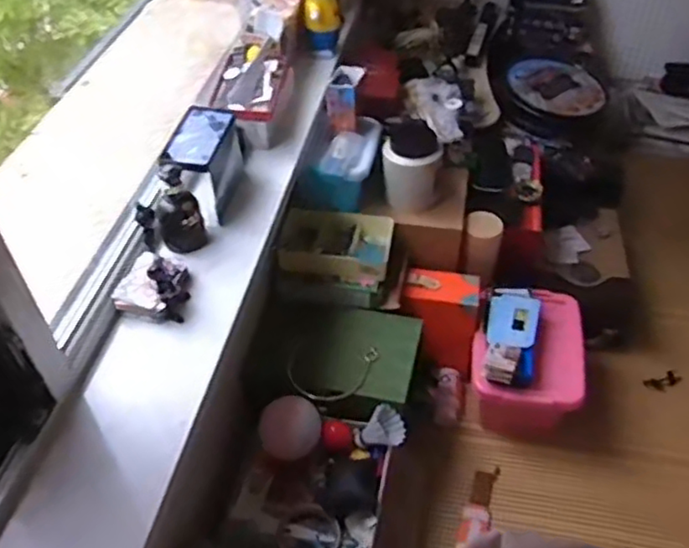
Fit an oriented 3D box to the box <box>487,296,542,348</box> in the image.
[{"bbox_3d":[0.316,0.088,1.220,0.092,0.024,0.108,9,47,8],"label":"box"}]

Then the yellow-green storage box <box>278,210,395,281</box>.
[{"bbox_3d":[-0.010,-0.047,1.225,0.196,0.074,0.132,7,47,6],"label":"yellow-green storage box"}]

